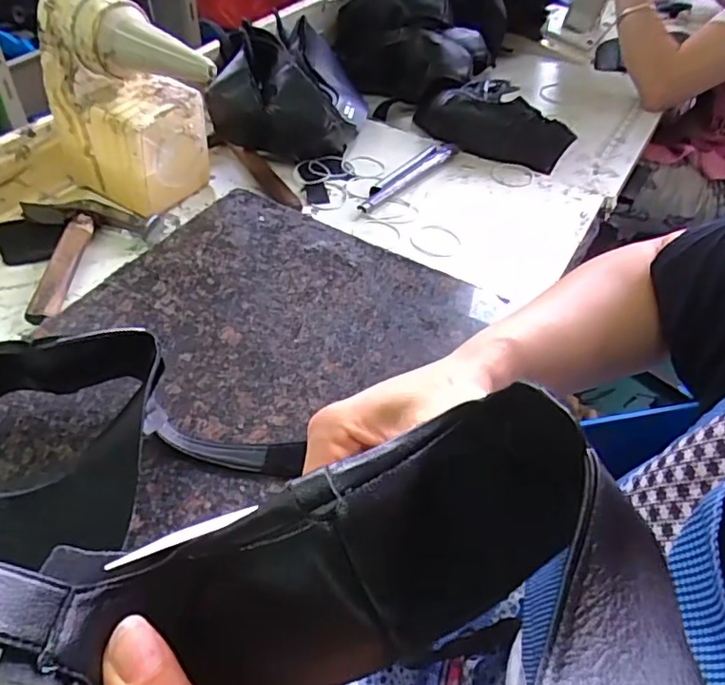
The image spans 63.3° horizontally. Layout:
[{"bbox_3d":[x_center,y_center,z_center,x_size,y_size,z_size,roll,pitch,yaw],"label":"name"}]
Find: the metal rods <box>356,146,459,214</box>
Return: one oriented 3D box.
[{"bbox_3d":[0.061,-0.212,0.740,0.027,0.012,0.202,30,54,25],"label":"metal rods"}]

